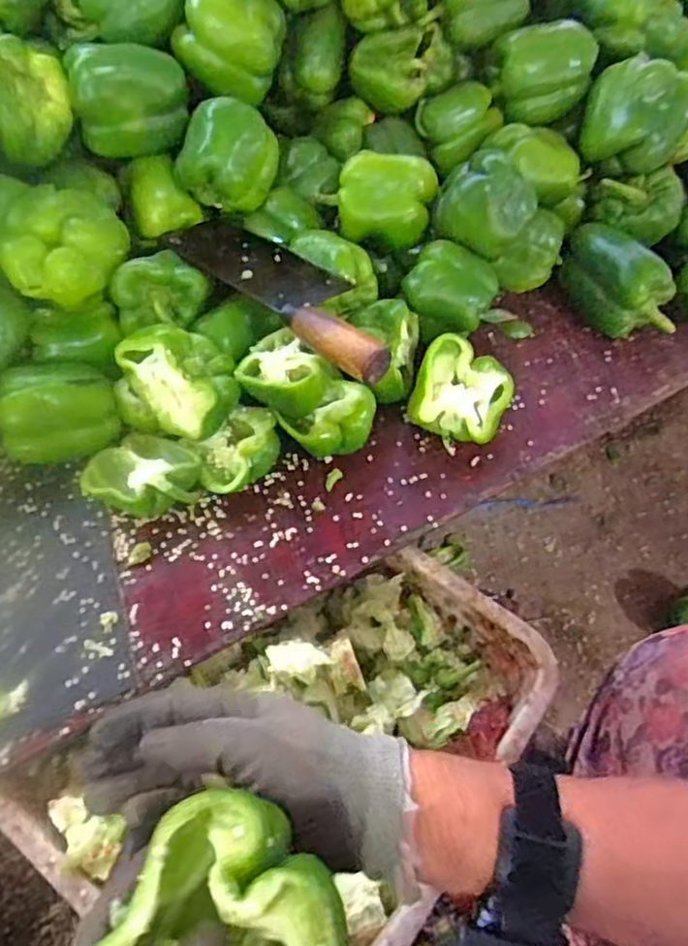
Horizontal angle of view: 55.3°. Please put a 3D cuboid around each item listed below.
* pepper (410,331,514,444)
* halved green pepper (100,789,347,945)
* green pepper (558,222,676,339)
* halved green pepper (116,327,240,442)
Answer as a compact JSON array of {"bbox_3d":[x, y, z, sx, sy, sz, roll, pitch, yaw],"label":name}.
[{"bbox_3d":[0.110,-0.069,0.615,0.085,0.066,0.083,18,59,9],"label":"pepper"},{"bbox_3d":[-0.046,0.189,0.269,0.092,0.056,0.084,32,62,17],"label":"halved green pepper"},{"bbox_3d":[0.286,-0.201,0.693,0.072,0.081,0.142,-33,65,-21],"label":"green pepper"},{"bbox_3d":[-0.148,-0.082,0.589,0.110,0.105,0.063,43,41,-1],"label":"halved green pepper"}]

